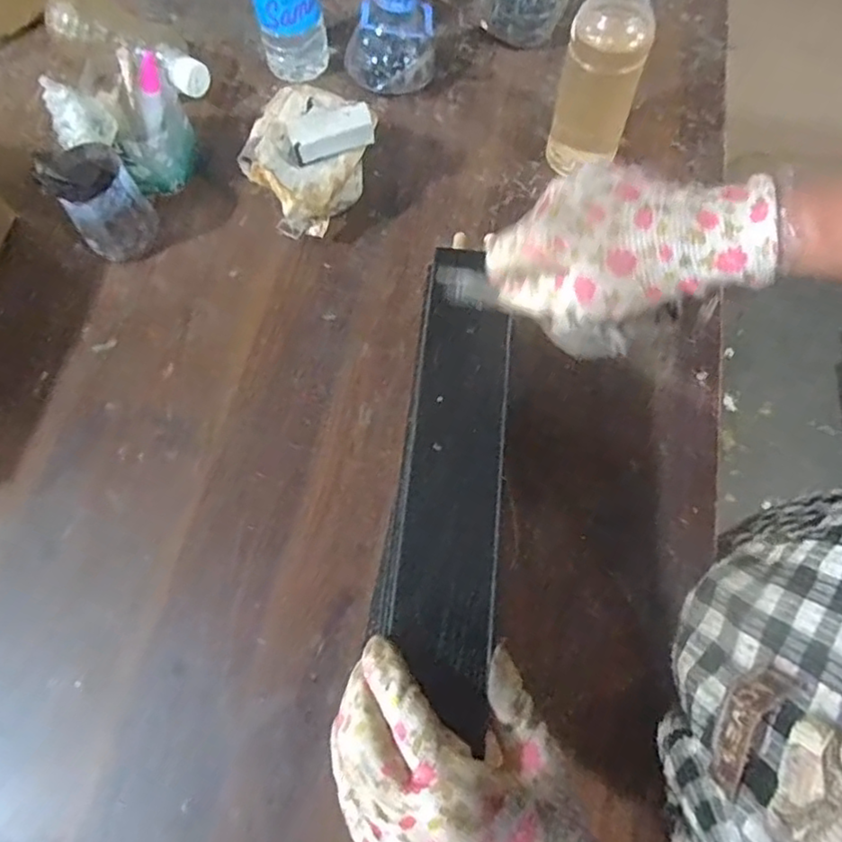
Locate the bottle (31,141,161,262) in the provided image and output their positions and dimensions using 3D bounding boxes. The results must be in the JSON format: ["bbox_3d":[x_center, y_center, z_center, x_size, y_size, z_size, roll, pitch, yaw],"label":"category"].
[{"bbox_3d":[-0.272,-0.188,0.534,0.071,0.085,0.065,0,68,0],"label":"bottle"}]

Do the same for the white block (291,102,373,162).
[{"bbox_3d":[-0.072,-0.237,0.507,0.064,0.020,0.033,-19,69,-6],"label":"white block"}]

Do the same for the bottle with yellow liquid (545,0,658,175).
[{"bbox_3d":[0.149,-0.291,0.502,0.063,0.207,0.056,17,69,7],"label":"bottle with yellow liquid"}]

